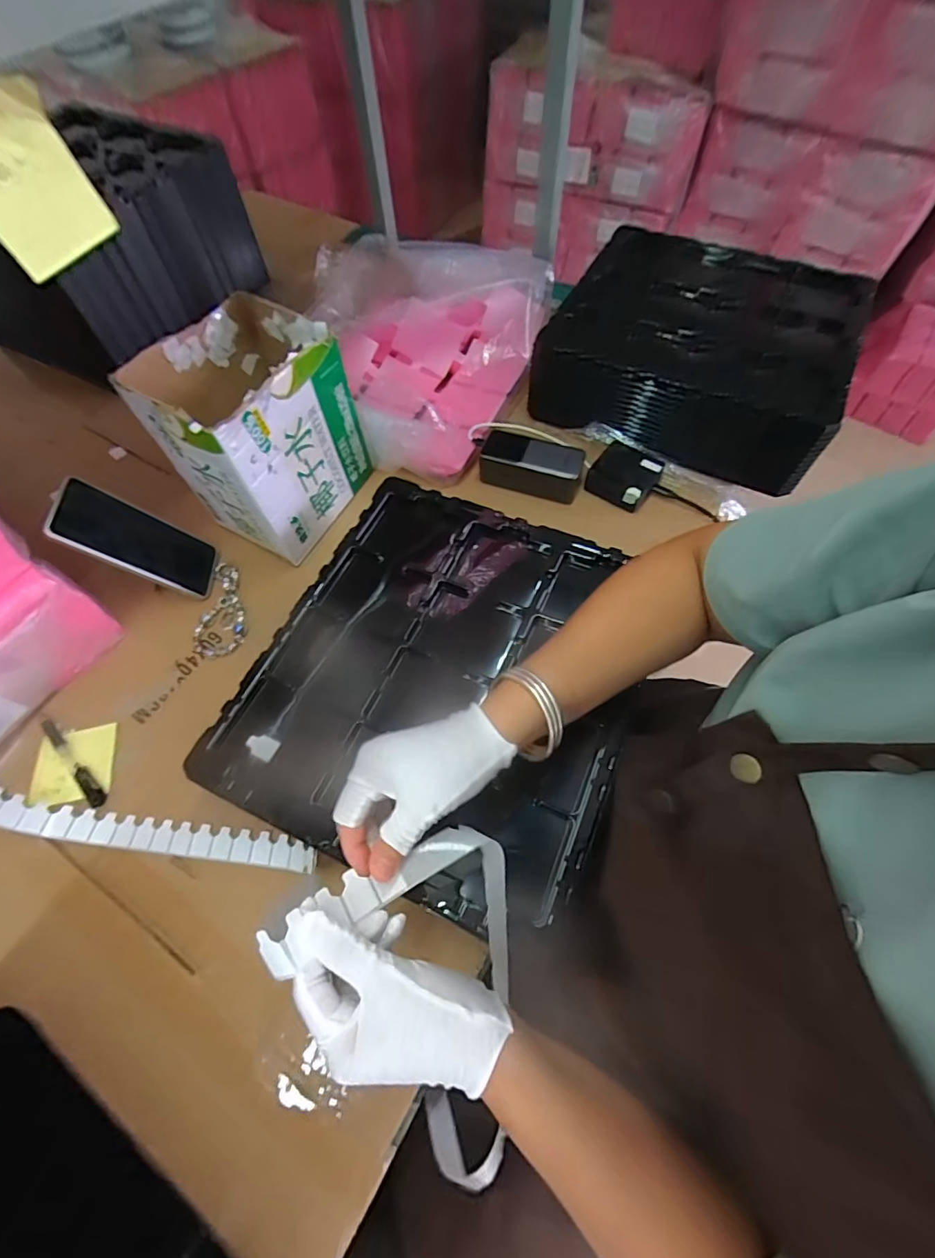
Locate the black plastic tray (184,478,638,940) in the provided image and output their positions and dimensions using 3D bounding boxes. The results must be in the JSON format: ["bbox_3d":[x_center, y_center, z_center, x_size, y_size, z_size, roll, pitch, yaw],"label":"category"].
[{"bbox_3d":[-0.019,0.035,0.469,0.326,0.024,0.369,21,65,12],"label":"black plastic tray"}]

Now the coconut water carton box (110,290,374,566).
[{"bbox_3d":[-0.241,-0.229,0.583,0.167,0.203,0.186,29,67,15],"label":"coconut water carton box"}]

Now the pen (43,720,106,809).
[{"bbox_3d":[-0.410,0.136,0.511,0.125,0.006,0.014,39,70,19],"label":"pen"}]

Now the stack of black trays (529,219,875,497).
[{"bbox_3d":[0.331,-0.405,0.709,0.373,0.106,0.372,26,66,14],"label":"stack of black trays"}]

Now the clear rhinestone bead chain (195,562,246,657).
[{"bbox_3d":[-0.298,-0.024,0.591,0.058,0.004,0.126,-15,63,-6],"label":"clear rhinestone bead chain"}]

